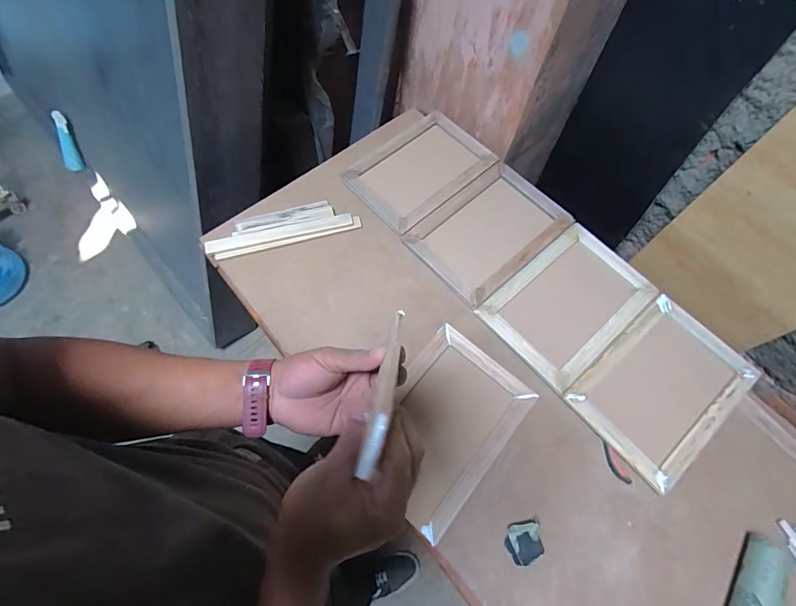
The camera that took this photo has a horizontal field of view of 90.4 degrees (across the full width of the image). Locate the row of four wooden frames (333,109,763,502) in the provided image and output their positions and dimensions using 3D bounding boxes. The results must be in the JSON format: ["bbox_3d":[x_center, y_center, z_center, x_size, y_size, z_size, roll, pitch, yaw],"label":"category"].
[{"bbox_3d":[0.255,-0.078,0.777,0.299,0.027,0.831,-40,73,-11],"label":"row of four wooden frames"}]

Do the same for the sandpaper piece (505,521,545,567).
[{"bbox_3d":[0.192,0.364,0.600,0.057,0.025,0.054,-14,70,-2],"label":"sandpaper piece"}]

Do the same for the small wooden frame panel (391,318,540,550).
[{"bbox_3d":[0.073,0.203,0.673,0.203,0.028,0.287,39,76,15],"label":"small wooden frame panel"}]

